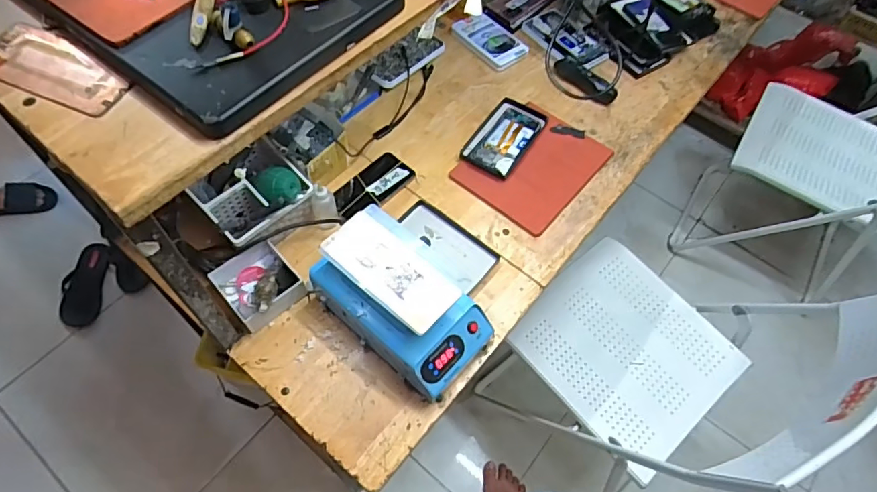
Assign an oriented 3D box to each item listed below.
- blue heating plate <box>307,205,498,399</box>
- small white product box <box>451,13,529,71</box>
[{"bbox_3d":[-0.052,0.082,0.755,0.241,0.144,0.130,37,64,17],"label":"blue heating plate"},{"bbox_3d":[0.107,-0.429,1.091,0.092,0.012,0.153,-38,73,-12],"label":"small white product box"}]

